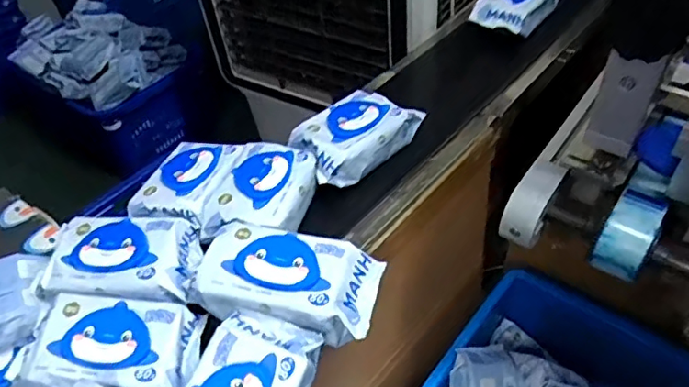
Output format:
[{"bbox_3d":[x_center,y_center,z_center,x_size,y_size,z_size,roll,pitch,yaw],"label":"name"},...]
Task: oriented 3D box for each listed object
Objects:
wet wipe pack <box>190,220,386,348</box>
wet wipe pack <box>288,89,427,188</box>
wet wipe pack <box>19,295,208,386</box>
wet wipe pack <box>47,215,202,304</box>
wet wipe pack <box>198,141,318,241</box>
[{"bbox_3d":[-0.066,0.097,0.649,0.209,0.056,0.121,6,45,11],"label":"wet wipe pack"},{"bbox_3d":[0.018,-0.096,0.855,0.117,0.062,0.206,32,55,32],"label":"wet wipe pack"},{"bbox_3d":[-0.267,0.175,0.641,0.199,0.049,0.113,0,44,5],"label":"wet wipe pack"},{"bbox_3d":[-0.273,0.077,0.691,0.185,0.046,0.108,1,45,6],"label":"wet wipe pack"},{"bbox_3d":[-0.110,-0.007,0.753,0.118,0.042,0.172,6,45,11],"label":"wet wipe pack"}]

